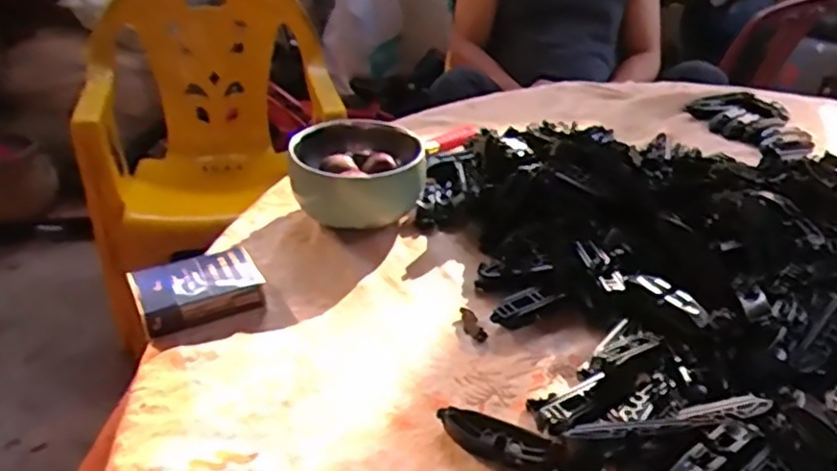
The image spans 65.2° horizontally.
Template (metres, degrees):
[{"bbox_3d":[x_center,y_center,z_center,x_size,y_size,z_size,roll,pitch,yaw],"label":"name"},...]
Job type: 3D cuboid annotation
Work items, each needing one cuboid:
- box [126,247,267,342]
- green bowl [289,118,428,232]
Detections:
[{"bbox_3d":[-0.165,0.040,0.495,0.090,0.023,0.065,-16,36,-25],"label":"box"},{"bbox_3d":[-0.053,-0.055,0.595,0.116,0.070,0.093,2,32,0],"label":"green bowl"}]

